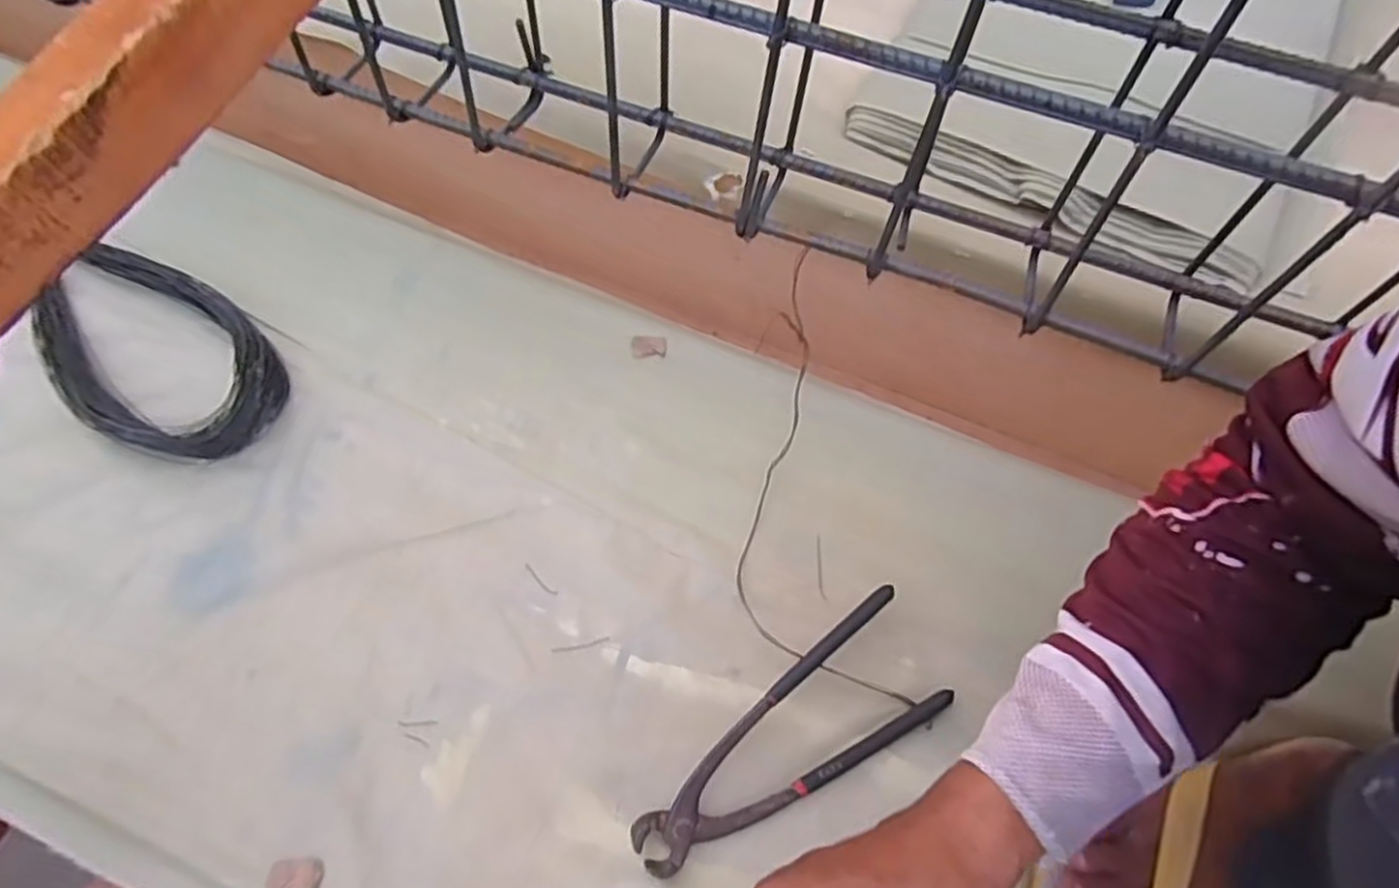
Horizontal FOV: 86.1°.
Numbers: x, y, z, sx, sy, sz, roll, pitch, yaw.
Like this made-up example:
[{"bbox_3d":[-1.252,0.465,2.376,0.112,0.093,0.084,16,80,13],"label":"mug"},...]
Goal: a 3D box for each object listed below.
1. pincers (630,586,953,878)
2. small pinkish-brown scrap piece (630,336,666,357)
[{"bbox_3d":[0.053,0.179,0.454,0.209,0.029,0.078,-30,69,-16],"label":"pincers"},{"bbox_3d":[-0.041,-0.080,0.609,0.029,0.004,0.020,0,63,-3],"label":"small pinkish-brown scrap piece"}]

